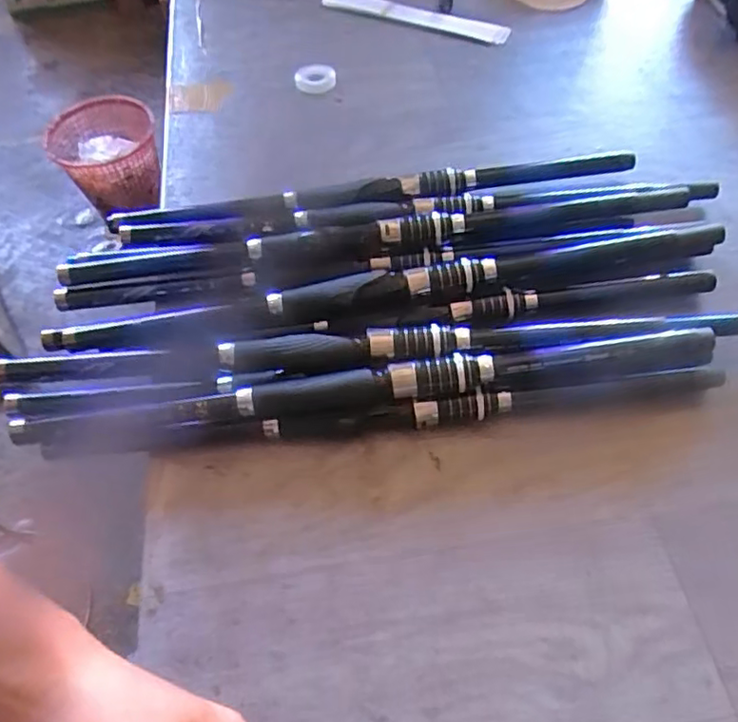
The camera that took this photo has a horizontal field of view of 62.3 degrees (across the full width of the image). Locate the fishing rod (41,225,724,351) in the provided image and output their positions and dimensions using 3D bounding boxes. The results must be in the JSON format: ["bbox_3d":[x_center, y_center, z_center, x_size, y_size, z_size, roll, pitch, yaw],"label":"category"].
[{"bbox_3d":[0.020,-0.060,0.511,0.544,0.033,0.027,-9,56,-3],"label":"fishing rod"}]

